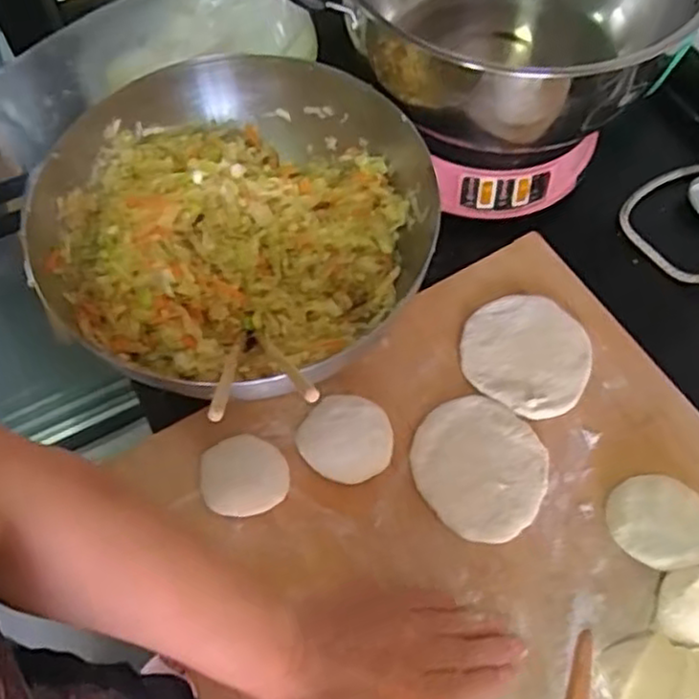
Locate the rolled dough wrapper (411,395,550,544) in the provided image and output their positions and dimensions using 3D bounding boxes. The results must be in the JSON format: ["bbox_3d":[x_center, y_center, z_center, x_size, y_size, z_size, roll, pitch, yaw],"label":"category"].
[{"bbox_3d":[0.092,0.082,0.491,0.093,0.005,0.091,0,63,-1],"label":"rolled dough wrapper"}]

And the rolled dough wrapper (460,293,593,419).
[{"bbox_3d":[0.135,0.001,0.528,0.094,0.004,0.093,0,63,-1],"label":"rolled dough wrapper"}]

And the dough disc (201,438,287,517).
[{"bbox_3d":[-0.072,0.086,0.484,0.058,0.023,0.055,-1,64,3],"label":"dough disc"}]

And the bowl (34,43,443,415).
[{"bbox_3d":[-0.078,-0.084,0.524,0.254,0.109,0.270,0,63,-1],"label":"bowl"}]

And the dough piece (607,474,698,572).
[{"bbox_3d":[0.208,0.114,0.463,0.064,0.028,0.063,-11,64,-6],"label":"dough piece"}]

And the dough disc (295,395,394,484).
[{"bbox_3d":[-0.003,0.062,0.496,0.065,0.018,0.059,20,67,12],"label":"dough disc"}]

